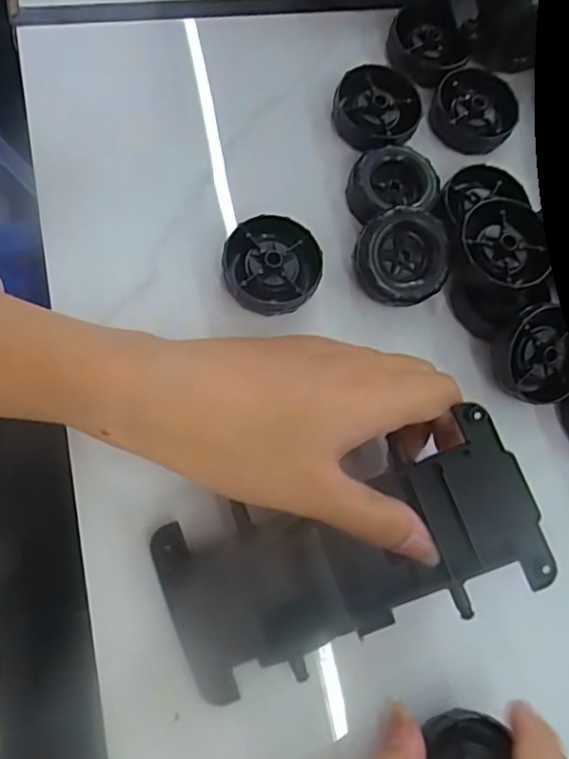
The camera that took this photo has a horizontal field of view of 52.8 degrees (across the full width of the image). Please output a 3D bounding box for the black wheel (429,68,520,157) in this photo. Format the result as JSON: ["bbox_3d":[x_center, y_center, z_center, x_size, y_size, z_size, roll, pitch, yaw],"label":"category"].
[{"bbox_3d":[0.105,-0.148,0.318,0.046,0.012,0.047,2,73,-7],"label":"black wheel"}]

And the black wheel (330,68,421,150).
[{"bbox_3d":[0.048,-0.145,0.307,0.045,0.011,0.048,2,73,-7],"label":"black wheel"}]

